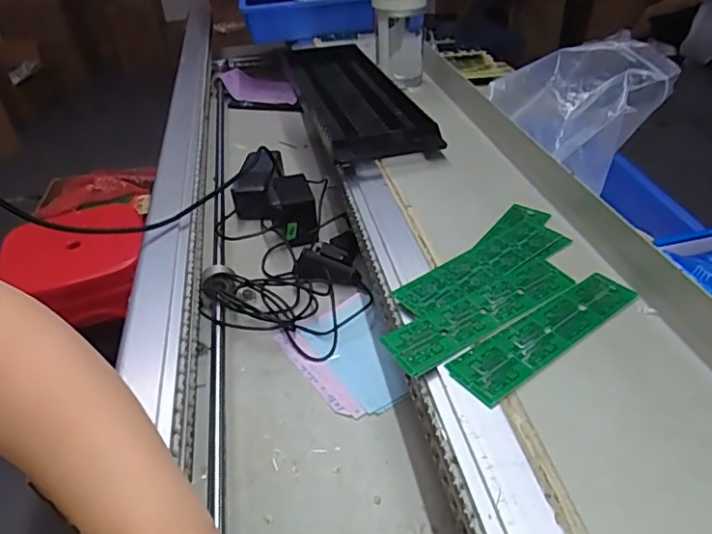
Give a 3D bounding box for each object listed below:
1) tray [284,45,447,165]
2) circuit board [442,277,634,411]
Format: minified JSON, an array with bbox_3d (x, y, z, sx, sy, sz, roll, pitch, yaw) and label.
[{"bbox_3d":[-0.010,-0.255,0.839,0.139,0.045,0.443,-10,38,-10],"label":"tray"},{"bbox_3d":[0.151,0.051,0.436,0.179,0.004,0.048,-27,42,-27],"label":"circuit board"}]

